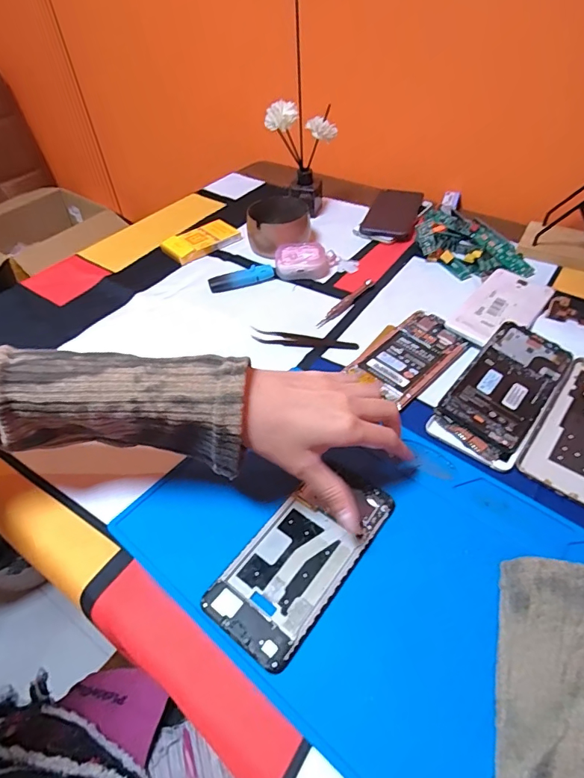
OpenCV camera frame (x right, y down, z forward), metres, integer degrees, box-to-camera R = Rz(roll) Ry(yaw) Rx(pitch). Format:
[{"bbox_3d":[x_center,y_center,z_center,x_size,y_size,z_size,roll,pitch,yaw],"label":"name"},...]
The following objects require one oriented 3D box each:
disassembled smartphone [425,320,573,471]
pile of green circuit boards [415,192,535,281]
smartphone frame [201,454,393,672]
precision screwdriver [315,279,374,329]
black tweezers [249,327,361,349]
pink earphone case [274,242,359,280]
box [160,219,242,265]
[{"bbox_3d":[0.202,-0.004,0.425,0.073,0.016,0.172,30,56,28],"label":"disassembled smartphone"},{"bbox_3d":[0.223,-0.207,0.614,0.109,0.022,0.195,-15,48,-9],"label":"pile of green circuit boards"},{"bbox_3d":[0.012,0.117,0.331,0.071,0.010,0.151,31,56,29],"label":"smartphone frame"},{"bbox_3d":[0.064,-0.102,0.537,0.011,0.010,0.106,31,57,29],"label":"precision screwdriver"},{"bbox_3d":[0.014,-0.056,0.495,0.114,0.013,0.013,4,48,8],"label":"black tweezers"},{"bbox_3d":[0.032,-0.165,0.585,0.105,0.030,0.048,-2,47,3],"label":"pink earphone case"},{"bbox_3d":[-0.131,-0.212,0.651,0.104,0.014,0.064,-31,52,-22],"label":"box"}]

